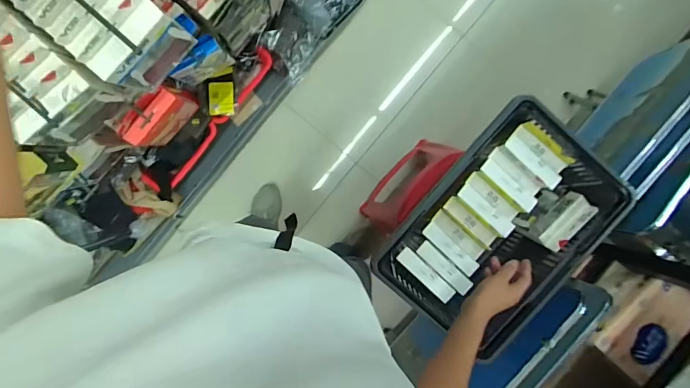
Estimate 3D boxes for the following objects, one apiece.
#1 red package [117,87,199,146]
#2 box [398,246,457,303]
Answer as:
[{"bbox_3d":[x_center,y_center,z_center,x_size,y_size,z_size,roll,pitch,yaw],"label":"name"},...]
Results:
[{"bbox_3d":[-0.414,-0.169,0.932,0.140,0.205,0.045,-41,94,0],"label":"red package"},{"bbox_3d":[0.171,0.171,0.858,0.143,0.033,0.034,43,91,-4],"label":"box"}]

